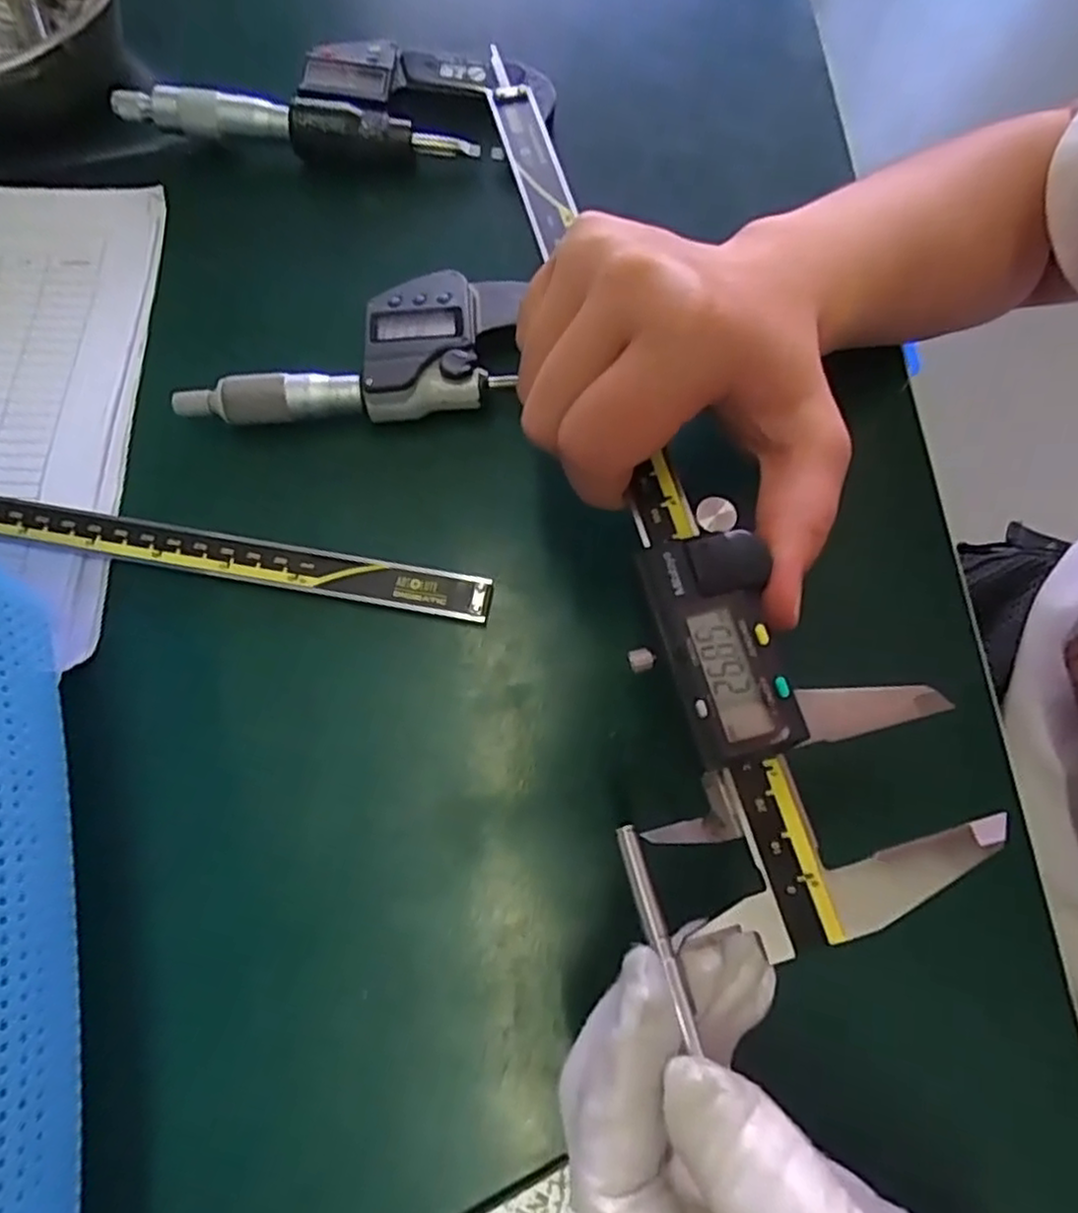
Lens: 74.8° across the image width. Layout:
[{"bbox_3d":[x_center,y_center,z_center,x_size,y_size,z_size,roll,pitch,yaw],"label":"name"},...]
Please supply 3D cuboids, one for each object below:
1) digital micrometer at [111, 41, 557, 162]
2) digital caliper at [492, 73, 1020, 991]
[{"bbox_3d":[-0.085,-0.221,0.306,0.179,0.022,0.047,-3,72,0],"label":"digital micrometer"},{"bbox_3d":[0.034,-0.053,0.203,0.065,0.014,0.279,-17,72,-4],"label":"digital caliper"}]

